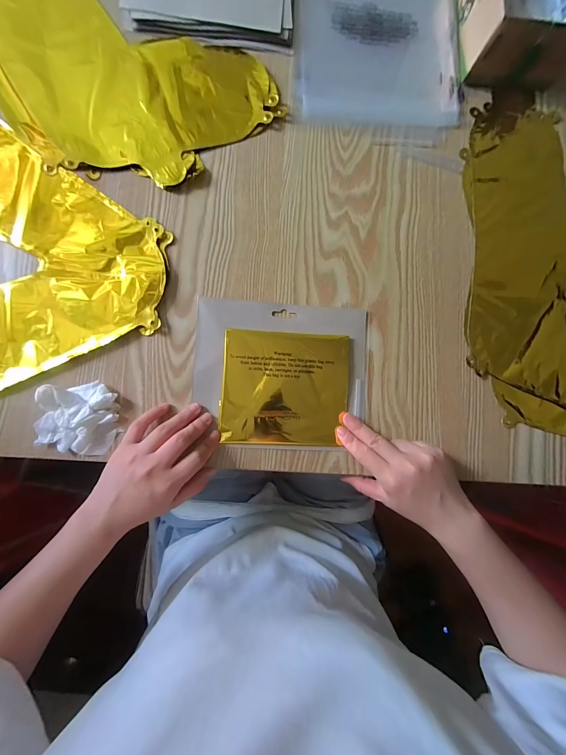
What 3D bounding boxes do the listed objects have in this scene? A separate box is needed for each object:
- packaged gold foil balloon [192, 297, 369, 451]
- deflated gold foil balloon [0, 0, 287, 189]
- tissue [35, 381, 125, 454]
[{"bbox_3d":[0.000,-0.004,0.340,0.192,0.009,0.162,3,84,-4],"label":"packaged gold foil balloon"},{"bbox_3d":[-0.248,-0.386,0.352,0.446,0.017,0.235,36,82,0],"label":"deflated gold foil balloon"},{"bbox_3d":[-0.213,0.044,0.312,0.079,0.022,0.073,-8,85,-5],"label":"tissue"}]

